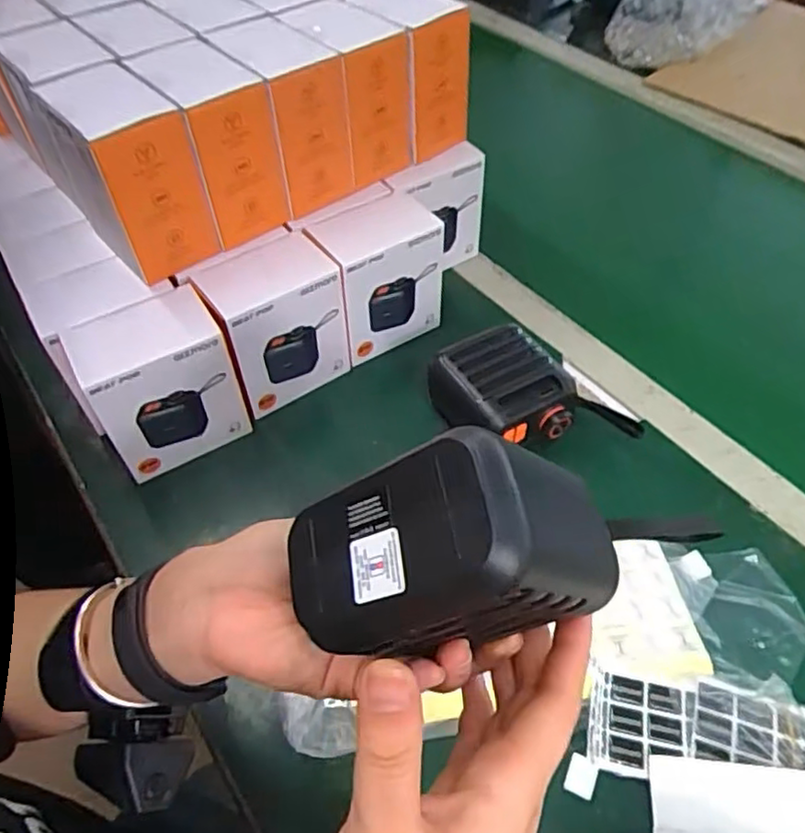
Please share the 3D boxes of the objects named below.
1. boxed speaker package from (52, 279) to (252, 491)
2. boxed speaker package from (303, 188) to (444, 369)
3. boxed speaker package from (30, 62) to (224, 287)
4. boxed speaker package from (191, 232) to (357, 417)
[{"bbox_3d":[-0.180,-0.023,0.483,0.097,0.112,0.062,-28,56,-19],"label":"boxed speaker package"},{"bbox_3d":[-0.021,-0.121,0.563,0.102,0.109,0.068,-30,56,-20],"label":"boxed speaker package"},{"bbox_3d":[-0.196,-0.174,0.458,0.073,0.114,0.099,-37,59,-24],"label":"boxed speaker package"},{"bbox_3d":[-0.103,-0.073,0.522,0.103,0.110,0.066,-35,58,-23],"label":"boxed speaker package"}]

